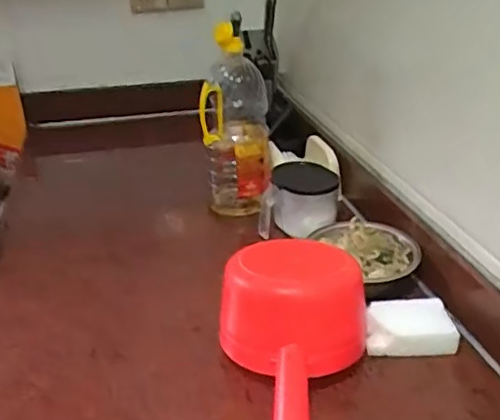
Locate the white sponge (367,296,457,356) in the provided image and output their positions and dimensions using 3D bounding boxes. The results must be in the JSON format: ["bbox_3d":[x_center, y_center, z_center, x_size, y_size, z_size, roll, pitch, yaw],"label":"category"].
[{"bbox_3d":[0.188,0.139,0.706,0.100,0.041,0.073,-1,29,0],"label":"white sponge"}]

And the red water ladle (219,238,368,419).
[{"bbox_3d":[0.040,0.138,0.610,0.156,0.134,0.241,2,29,6],"label":"red water ladle"}]

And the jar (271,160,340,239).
[{"bbox_3d":[0.087,-0.022,0.947,0.099,0.093,0.093,-1,29,1],"label":"jar"}]

